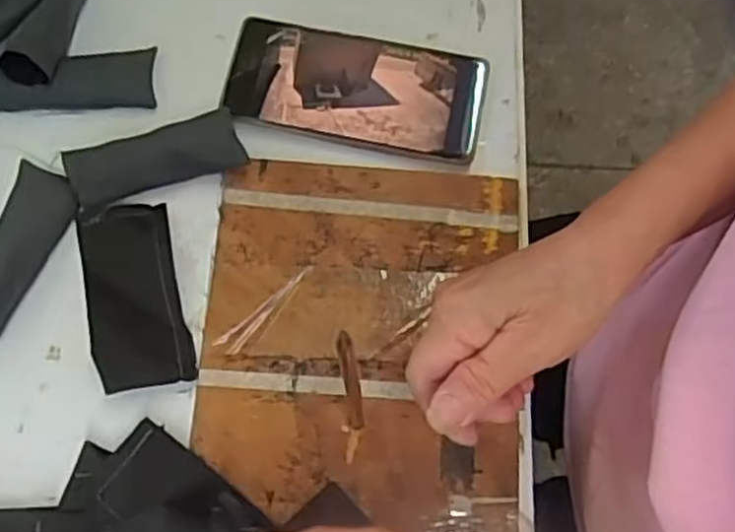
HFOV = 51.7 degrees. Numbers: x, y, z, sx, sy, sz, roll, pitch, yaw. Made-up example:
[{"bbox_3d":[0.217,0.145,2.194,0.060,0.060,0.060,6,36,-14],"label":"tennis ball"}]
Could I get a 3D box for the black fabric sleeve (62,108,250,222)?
[{"bbox_3d":[-0.127,-0.064,0.453,0.101,0.014,0.039,-19,75,-8],"label":"black fabric sleeve"}]

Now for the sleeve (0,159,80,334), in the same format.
[{"bbox_3d":[-0.200,-0.012,0.431,0.037,0.026,0.103,14,73,2],"label":"sleeve"}]

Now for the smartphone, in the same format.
[{"bbox_3d":[-0.008,-0.114,0.478,0.161,0.004,0.075,10,73,1],"label":"smartphone"}]

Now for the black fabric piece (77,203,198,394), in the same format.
[{"bbox_3d":[-0.135,0.015,0.436,0.053,0.017,0.112,-14,74,-6],"label":"black fabric piece"}]

